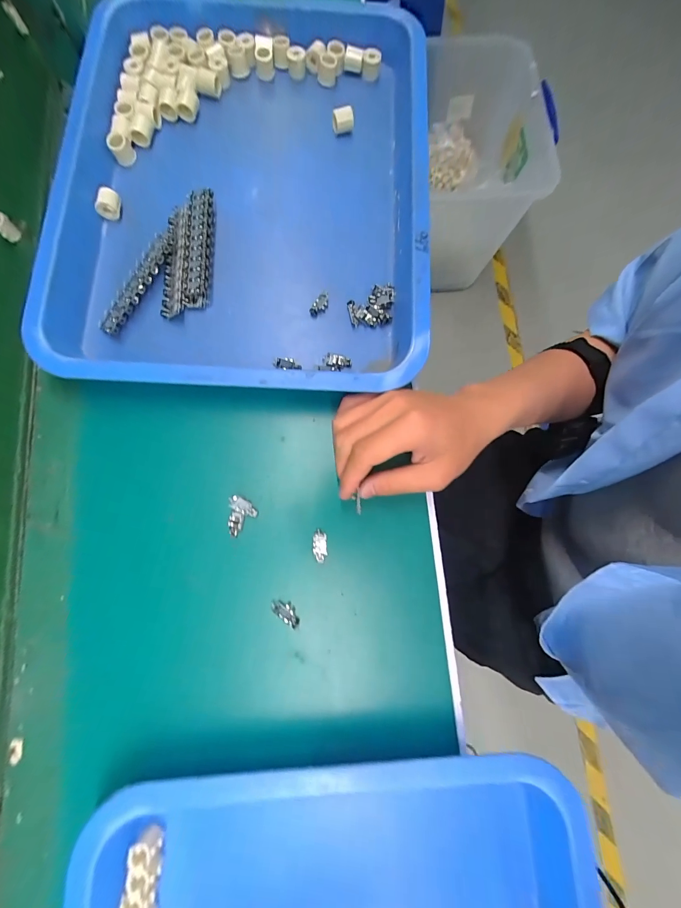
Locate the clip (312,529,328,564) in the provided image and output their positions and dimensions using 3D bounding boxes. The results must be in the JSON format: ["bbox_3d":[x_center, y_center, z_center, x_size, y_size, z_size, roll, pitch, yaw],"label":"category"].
[{"bbox_3d":[-0.017,0.078,0.302,0.012,0.004,0.026,-3,79,-2],"label":"clip"}]

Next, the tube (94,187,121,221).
[{"bbox_3d":[-0.226,-0.244,0.347,0.019,0.018,0.023,5,79,0],"label":"tube"}]

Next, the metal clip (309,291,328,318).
[{"bbox_3d":[-0.020,-0.142,0.340,0.012,0.008,0.027,30,79,5],"label":"metal clip"}]

